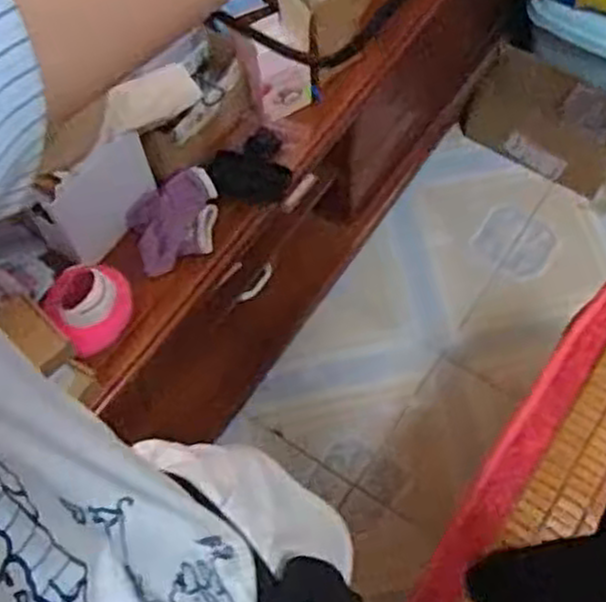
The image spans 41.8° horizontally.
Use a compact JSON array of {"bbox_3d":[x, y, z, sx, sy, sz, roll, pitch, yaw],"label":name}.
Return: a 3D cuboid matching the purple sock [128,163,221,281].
[{"bbox_3d":[-0.153,-0.097,0.957,0.116,0.021,0.098,-28,82,-2],"label":"purple sock"}]

